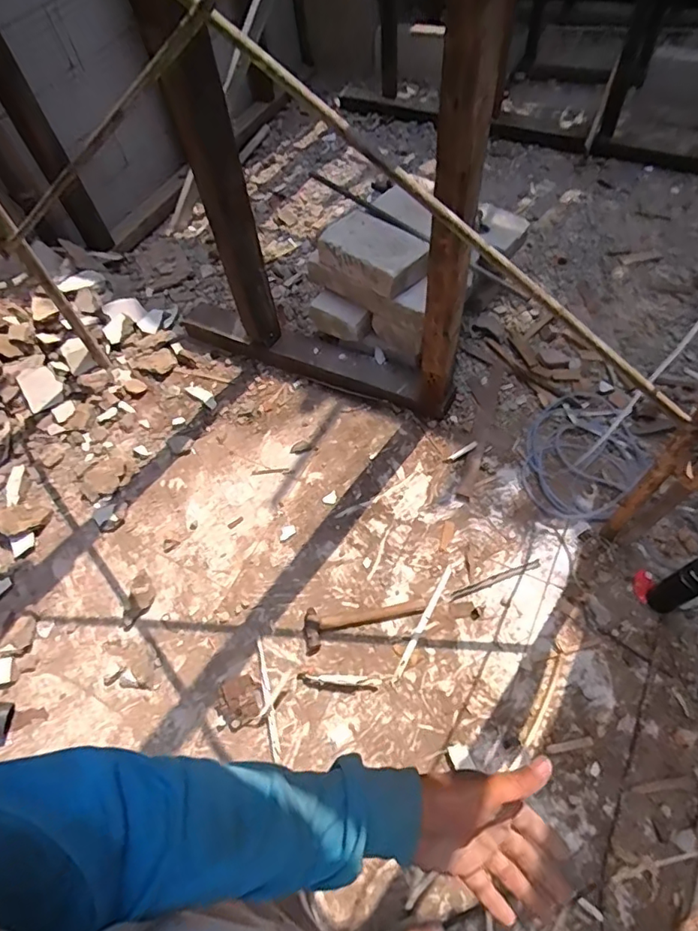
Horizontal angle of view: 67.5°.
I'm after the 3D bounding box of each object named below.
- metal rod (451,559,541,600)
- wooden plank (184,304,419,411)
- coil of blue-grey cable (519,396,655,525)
[{"bbox_3d":[0.399,0.310,1.424,0.261,0.008,0.020,-18,59,-7],"label":"metal rod"},{"bbox_3d":[-0.181,-0.410,1.874,0.944,0.074,0.163,20,62,16],"label":"wooden plank"},{"bbox_3d":[0.715,-0.042,1.600,0.461,0.032,0.348,-41,64,-19],"label":"coil of blue-grey cable"}]

